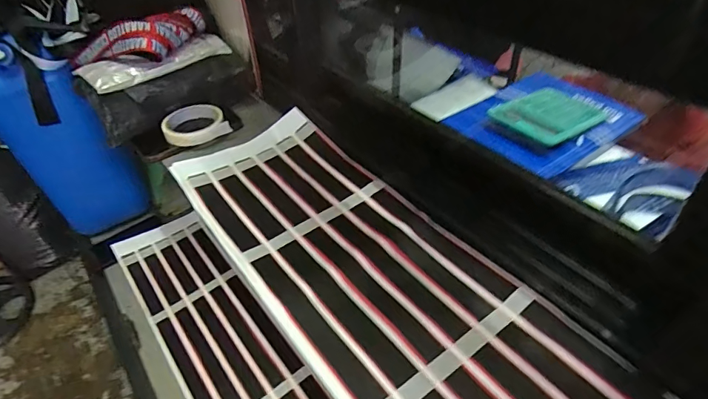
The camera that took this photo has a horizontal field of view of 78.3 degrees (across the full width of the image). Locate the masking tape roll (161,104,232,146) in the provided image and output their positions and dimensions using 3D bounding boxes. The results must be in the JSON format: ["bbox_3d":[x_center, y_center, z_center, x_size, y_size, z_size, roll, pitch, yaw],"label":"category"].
[{"bbox_3d":[-0.258,-0.123,0.701,0.095,0.020,0.095,-21,45,-17],"label":"masking tape roll"}]

